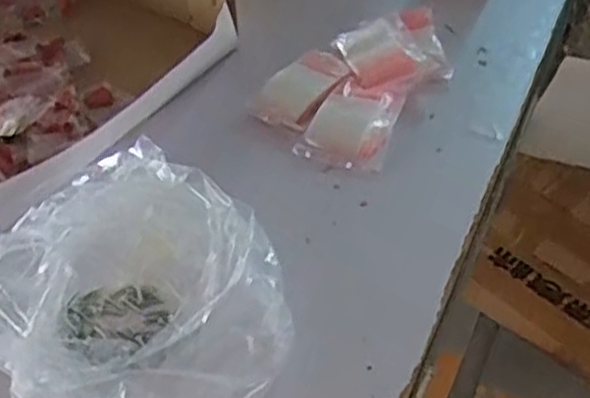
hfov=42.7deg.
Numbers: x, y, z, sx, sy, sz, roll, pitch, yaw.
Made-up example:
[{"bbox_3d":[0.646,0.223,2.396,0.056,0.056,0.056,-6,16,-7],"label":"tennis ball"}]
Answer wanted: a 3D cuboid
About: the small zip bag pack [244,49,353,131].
[{"bbox_3d":[0.007,-0.104,0.697,0.053,0.018,0.106,26,53,28],"label":"small zip bag pack"}]

